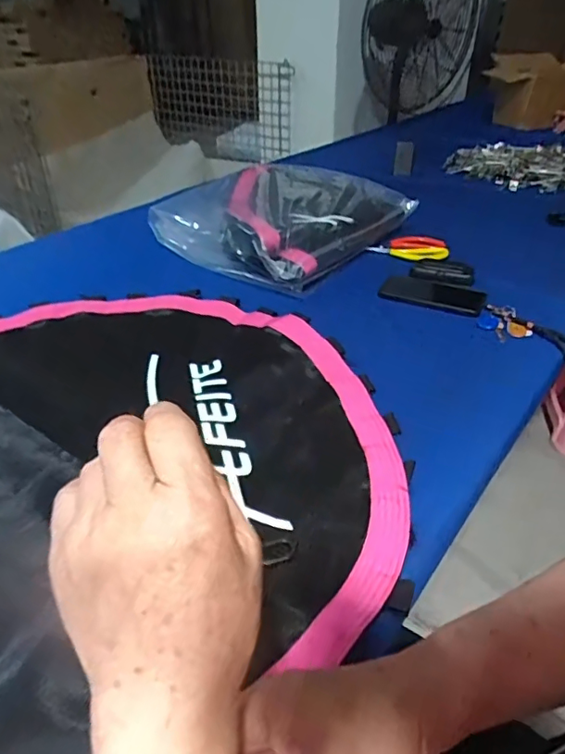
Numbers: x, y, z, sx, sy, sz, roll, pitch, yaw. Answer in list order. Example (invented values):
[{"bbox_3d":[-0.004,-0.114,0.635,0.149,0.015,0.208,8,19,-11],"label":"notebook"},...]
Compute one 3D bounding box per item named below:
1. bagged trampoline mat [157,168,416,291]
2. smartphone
[{"bbox_3d":[-0.006,-0.326,1.070,0.382,0.125,0.387,24,42,30],"label":"bagged trampoline mat"},{"bbox_3d":[0.256,-0.146,0.905,0.173,0.005,0.093,16,39,23],"label":"smartphone"}]

